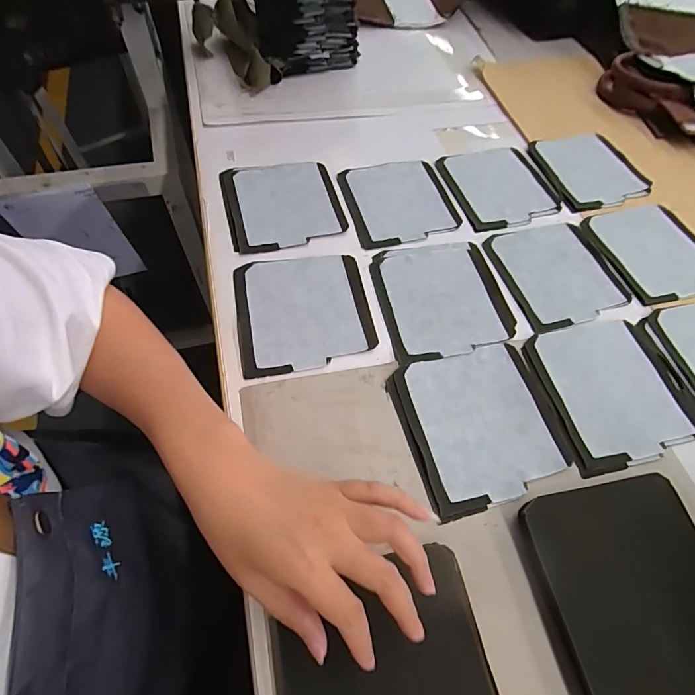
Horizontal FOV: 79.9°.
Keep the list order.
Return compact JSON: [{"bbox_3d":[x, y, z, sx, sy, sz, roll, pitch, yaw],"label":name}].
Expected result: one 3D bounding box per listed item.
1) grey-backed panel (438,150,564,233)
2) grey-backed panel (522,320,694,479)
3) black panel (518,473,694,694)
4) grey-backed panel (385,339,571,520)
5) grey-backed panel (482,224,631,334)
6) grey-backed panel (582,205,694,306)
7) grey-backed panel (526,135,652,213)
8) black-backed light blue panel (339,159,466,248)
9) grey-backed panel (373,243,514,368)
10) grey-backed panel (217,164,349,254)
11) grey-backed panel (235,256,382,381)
[{"bbox_3d":[0.195,-0.211,0.538,0.131,0.006,0.137,-14,61,-11],"label":"grey-backed panel"},{"bbox_3d":[0.249,0.040,0.396,0.131,0.006,0.139,-9,60,-8],"label":"grey-backed panel"},{"bbox_3d":[0.210,0.173,0.303,0.130,0.018,0.136,-7,60,-7],"label":"black panel"},{"bbox_3d":[0.116,0.066,0.369,0.132,0.005,0.133,-14,61,-11],"label":"grey-backed panel"},{"bbox_3d":[0.236,-0.086,0.469,0.125,0.008,0.136,-13,61,-10],"label":"grey-backed panel"},{"bbox_3d":[0.363,-0.116,0.490,0.124,0.004,0.135,-15,61,-11],"label":"grey-backed panel"},{"bbox_3d":[0.330,-0.240,0.559,0.132,0.008,0.136,-9,60,-8],"label":"grey-backed panel"},{"bbox_3d":[0.063,-0.182,0.510,0.124,0.008,0.133,-11,60,-9],"label":"black-backed light blue panel"},{"bbox_3d":[0.102,-0.054,0.441,0.133,0.006,0.142,-9,60,-8],"label":"grey-backed panel"},{"bbox_3d":[-0.075,-0.171,0.490,0.133,0.011,0.129,-13,61,-10],"label":"grey-backed panel"},{"bbox_3d":[-0.044,-0.040,0.417,0.130,0.009,0.133,-9,60,-8],"label":"grey-backed panel"}]

